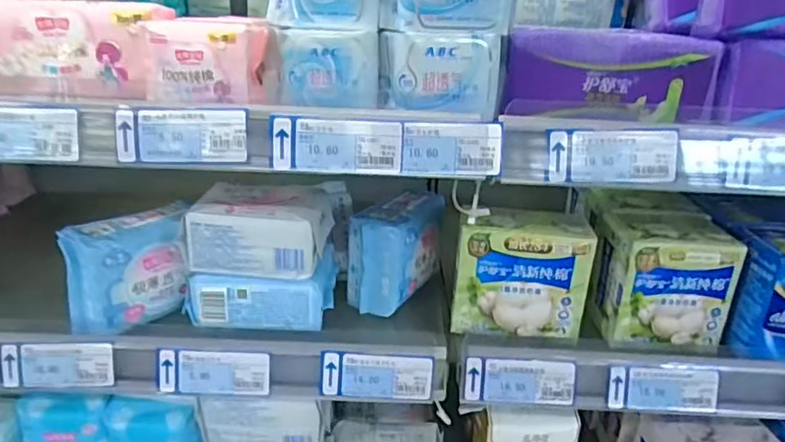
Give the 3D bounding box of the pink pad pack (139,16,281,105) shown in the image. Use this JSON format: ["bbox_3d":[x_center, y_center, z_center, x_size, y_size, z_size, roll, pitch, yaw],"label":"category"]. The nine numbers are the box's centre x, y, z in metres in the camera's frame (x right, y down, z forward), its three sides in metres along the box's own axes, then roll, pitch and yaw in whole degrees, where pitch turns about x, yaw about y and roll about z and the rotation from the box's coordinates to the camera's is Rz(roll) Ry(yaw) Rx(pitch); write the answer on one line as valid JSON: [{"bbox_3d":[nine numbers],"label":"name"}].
[{"bbox_3d":[-0.132,-0.119,0.424,0.092,0.058,0.051,-3,23,-15],"label":"pink pad pack"}]

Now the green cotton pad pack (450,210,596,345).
[{"bbox_3d":[0.115,0.046,0.525,0.113,0.106,0.058,3,23,1],"label":"green cotton pad pack"}]

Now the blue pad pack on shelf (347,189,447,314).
[{"bbox_3d":[0.006,0.029,0.581,0.061,0.088,0.111,13,24,22],"label":"blue pad pack on shelf"}]

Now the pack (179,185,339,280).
[{"bbox_3d":[-0.112,0.006,0.495,0.109,0.057,0.070,4,23,3],"label":"pack"}]

